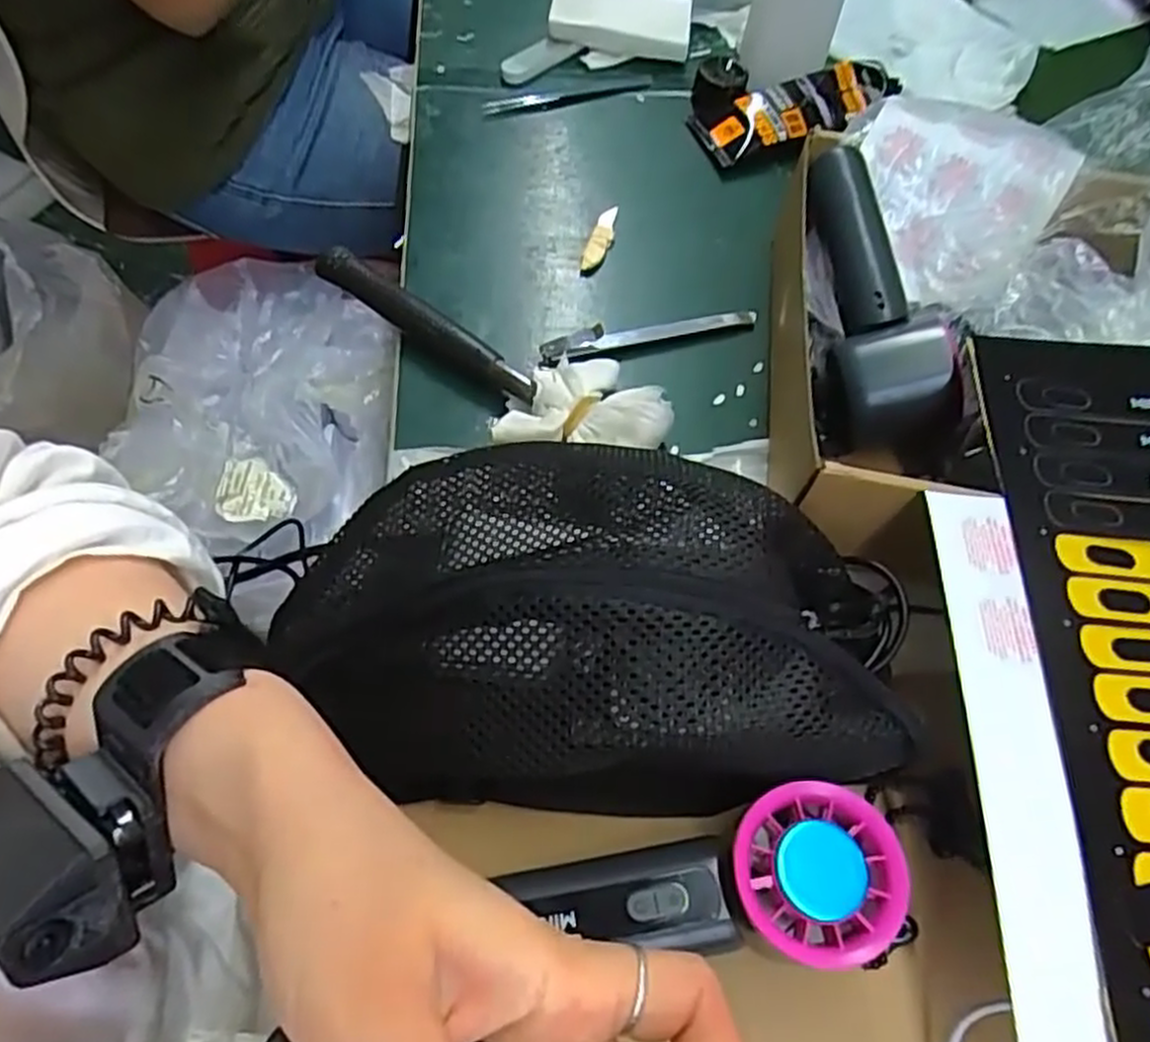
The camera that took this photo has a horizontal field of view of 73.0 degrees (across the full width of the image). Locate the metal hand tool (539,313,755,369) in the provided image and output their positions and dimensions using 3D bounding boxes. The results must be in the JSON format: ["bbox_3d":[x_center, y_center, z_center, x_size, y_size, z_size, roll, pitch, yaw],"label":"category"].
[{"bbox_3d":[0.043,-0.108,0.444,0.131,0.014,0.017,-16,63,-15],"label":"metal hand tool"}]

